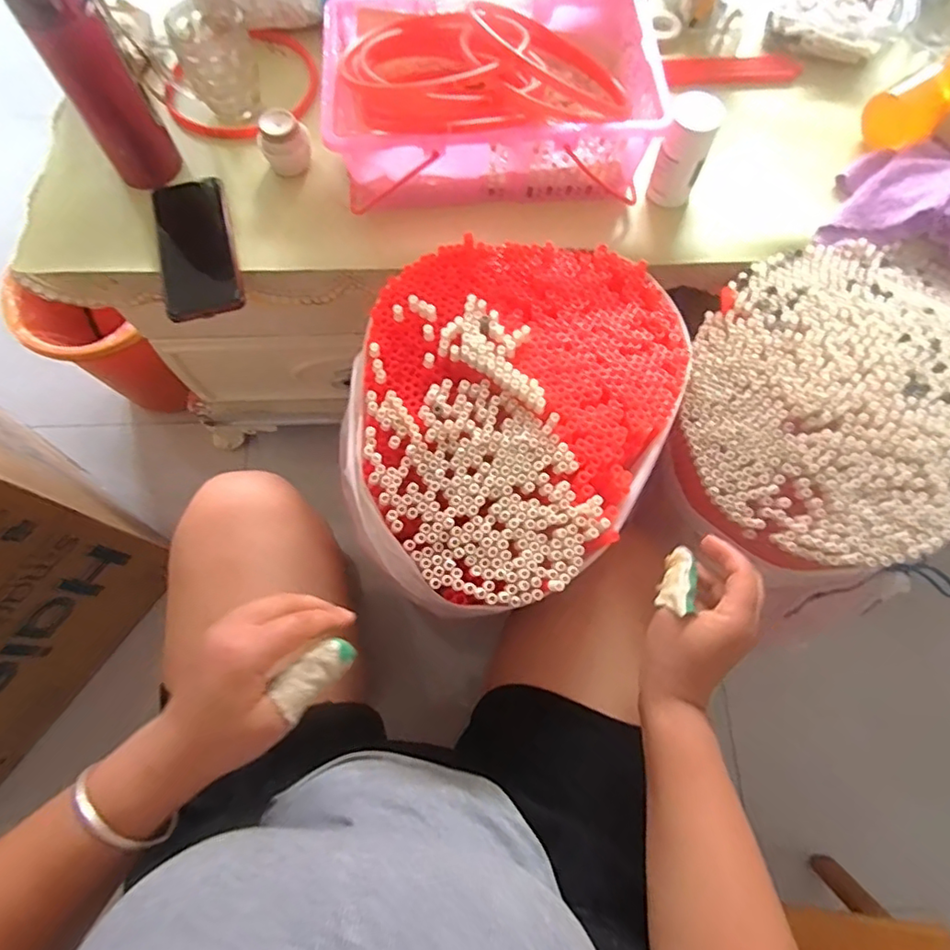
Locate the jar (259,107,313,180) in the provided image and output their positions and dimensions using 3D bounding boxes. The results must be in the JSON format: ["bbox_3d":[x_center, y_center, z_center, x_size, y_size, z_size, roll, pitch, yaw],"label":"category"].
[{"bbox_3d":[-0.203,-0.356,0.616,0.051,0.055,0.049,-24,73,-9],"label":"jar"}]

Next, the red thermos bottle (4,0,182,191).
[{"bbox_3d":[-0.348,-0.370,0.527,0.068,0.207,0.057,-33,74,-12],"label":"red thermos bottle"}]

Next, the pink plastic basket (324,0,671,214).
[{"bbox_3d":[0.019,-0.388,0.591,0.321,0.116,0.213,-7,71,-3],"label":"pink plastic basket"}]

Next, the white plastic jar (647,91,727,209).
[{"bbox_3d":[0.207,-0.321,0.577,0.049,0.097,0.044,24,72,7],"label":"white plastic jar"}]

